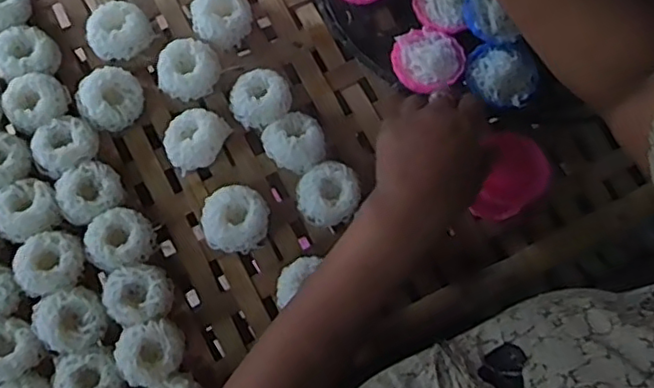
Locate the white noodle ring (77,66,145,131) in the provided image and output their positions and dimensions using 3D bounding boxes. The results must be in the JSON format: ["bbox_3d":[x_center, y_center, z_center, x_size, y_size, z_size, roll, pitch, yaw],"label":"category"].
[{"bbox_3d":[-0.182,-0.080,0.530,0.052,0.030,0.044,-33,78,-11],"label":"white noodle ring"}]

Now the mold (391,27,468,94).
[{"bbox_3d":[0.087,-0.116,0.550,0.061,0.033,0.058,-5,74,-4],"label":"mold"}]

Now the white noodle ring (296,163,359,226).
[{"bbox_3d":[0.001,0.000,0.521,0.050,0.019,0.048,1,74,-2],"label":"white noodle ring"}]

